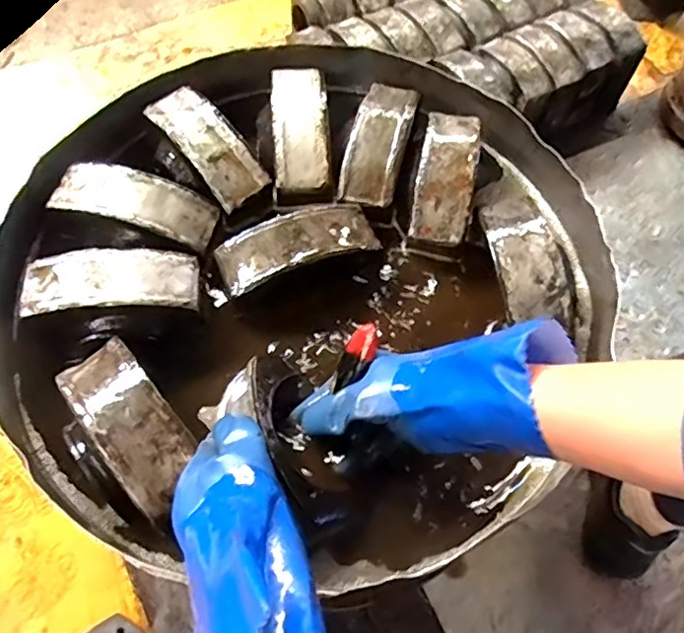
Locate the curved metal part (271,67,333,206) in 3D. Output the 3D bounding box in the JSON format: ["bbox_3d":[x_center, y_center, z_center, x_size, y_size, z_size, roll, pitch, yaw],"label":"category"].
[{"bbox_3d":[-0.047,-0.211,0.658,0.064,0.039,0.166,-4,78,1],"label":"curved metal part"}]

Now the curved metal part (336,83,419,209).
[{"bbox_3d":[0.042,-0.198,0.651,0.062,0.031,0.166,15,64,4],"label":"curved metal part"}]

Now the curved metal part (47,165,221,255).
[{"bbox_3d":[-0.213,-0.113,0.603,0.166,0.039,0.063,14,64,4],"label":"curved metal part"}]

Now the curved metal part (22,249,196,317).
[{"bbox_3d":[-0.216,-0.031,0.554,0.154,0.033,0.059,-4,64,-5],"label":"curved metal part"}]

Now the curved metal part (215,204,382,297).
[{"bbox_3d":[-0.045,-0.073,0.590,0.158,0.030,0.059,-18,66,-12],"label":"curved metal part"}]

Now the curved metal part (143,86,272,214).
[{"bbox_3d":[-0.148,-0.188,0.641,0.062,0.035,0.161,-36,71,-19],"label":"curved metal part"}]

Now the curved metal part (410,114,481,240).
[{"bbox_3d":[0.111,-0.155,0.630,0.060,0.031,0.158,12,64,2],"label":"curved metal part"}]

